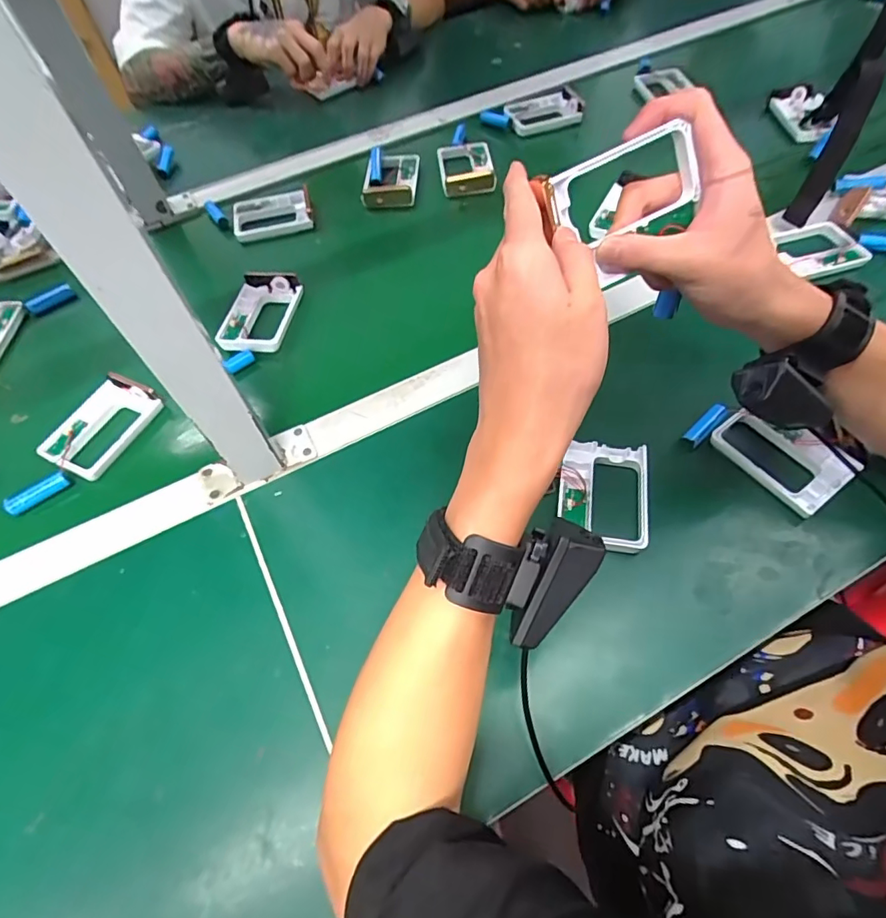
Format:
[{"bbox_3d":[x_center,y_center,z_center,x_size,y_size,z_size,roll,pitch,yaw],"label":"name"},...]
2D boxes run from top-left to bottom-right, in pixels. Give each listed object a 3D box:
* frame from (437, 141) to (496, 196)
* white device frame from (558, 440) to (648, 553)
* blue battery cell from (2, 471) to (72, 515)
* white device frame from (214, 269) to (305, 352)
[{"bbox_3d":[0.030,-0.385,0.673,0.067,0.023,0.110,-5,57,0],"label":"frame"},{"bbox_3d":[0.127,0.026,0.412,0.065,0.026,0.092,8,58,8],"label":"white device frame"},{"bbox_3d":[-0.354,0.029,0.451,0.052,0.012,0.017,-40,64,-20],"label":"blue battery cell"},{"bbox_3d":[-0.194,-0.156,0.551,0.074,0.025,0.104,9,58,10],"label":"white device frame"}]

